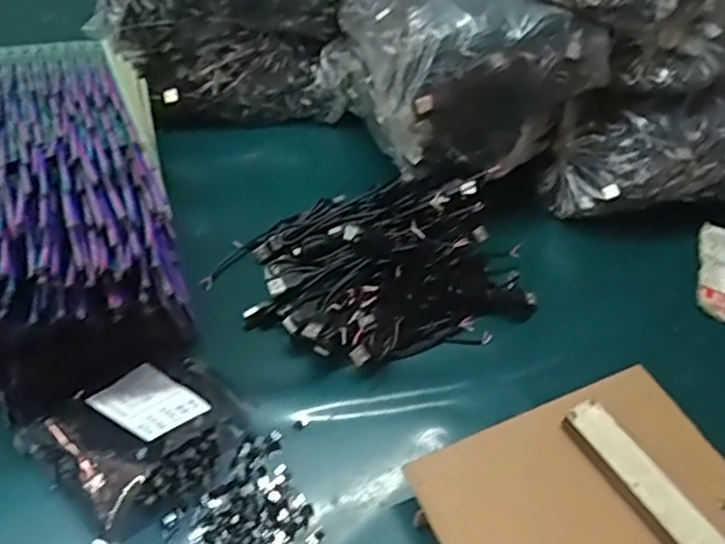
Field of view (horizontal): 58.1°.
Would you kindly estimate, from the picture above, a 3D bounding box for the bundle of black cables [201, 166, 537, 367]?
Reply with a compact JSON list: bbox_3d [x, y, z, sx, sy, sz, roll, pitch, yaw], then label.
[{"bbox_3d":[0.014,-0.010,0.561,0.255,0.060,0.169,-9,49,-19],"label":"bundle of black cables"}]

